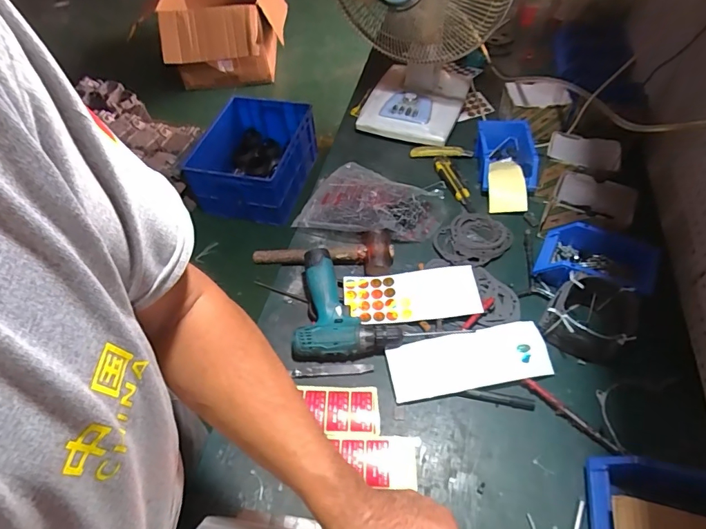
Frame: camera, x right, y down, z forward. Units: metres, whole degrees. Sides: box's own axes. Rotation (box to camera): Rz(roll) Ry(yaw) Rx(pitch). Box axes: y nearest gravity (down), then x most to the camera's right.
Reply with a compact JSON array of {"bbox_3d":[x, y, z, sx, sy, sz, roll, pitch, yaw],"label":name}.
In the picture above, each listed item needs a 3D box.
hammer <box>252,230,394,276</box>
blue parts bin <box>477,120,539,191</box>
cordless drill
[{"bbox_3d":[-0.058,-0.033,0.857,0.275,0.047,0.092,8,54,9],"label":"hammer"},{"bbox_3d":[0.348,-0.244,0.968,0.138,0.066,0.183,7,54,8],"label":"blue parts bin"},{"bbox_3d":[-0.019,0.065,0.764,0.184,0.065,0.197,-6,53,-2],"label":"cordless drill"}]

